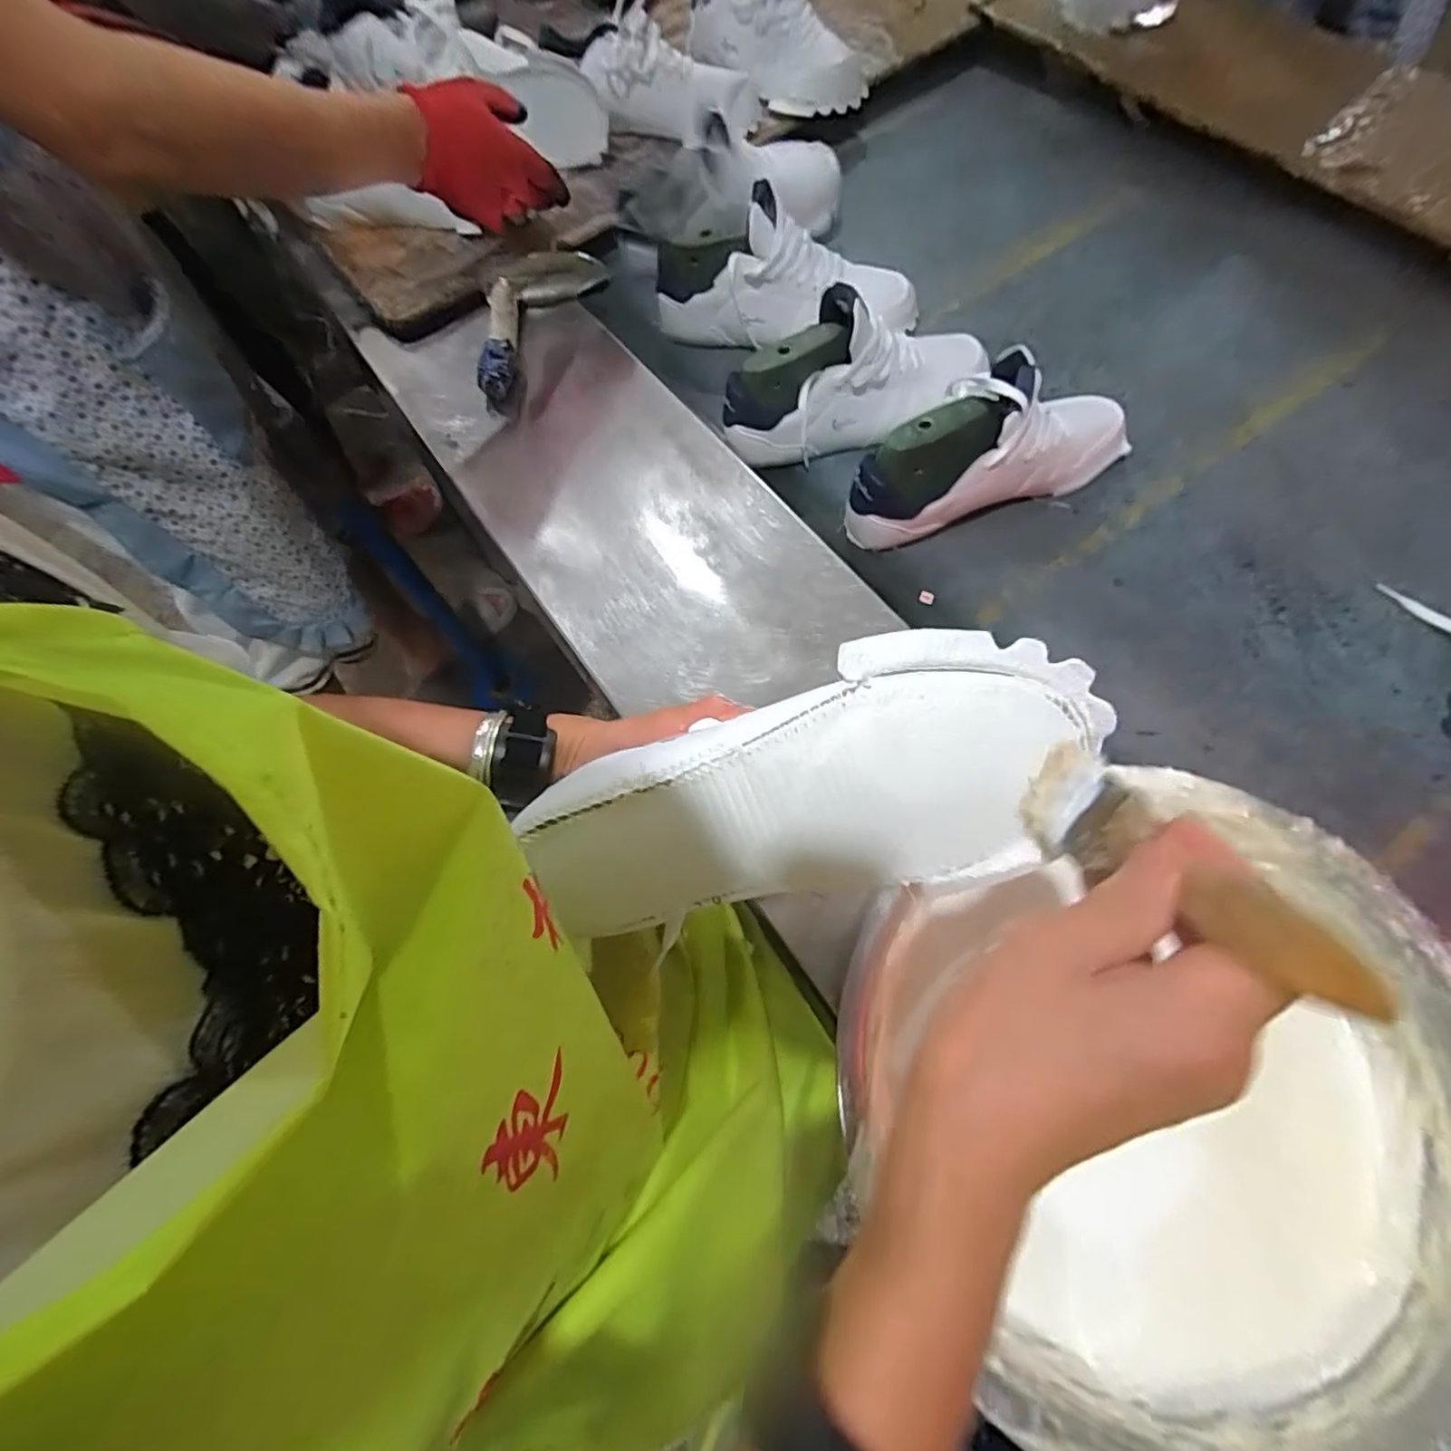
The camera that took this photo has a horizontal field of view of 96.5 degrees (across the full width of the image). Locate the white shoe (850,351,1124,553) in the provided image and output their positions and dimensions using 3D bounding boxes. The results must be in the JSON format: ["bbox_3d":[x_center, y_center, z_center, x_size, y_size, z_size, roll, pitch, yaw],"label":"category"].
[{"bbox_3d":[0.245,-0.256,0.575,0.278,0.114,0.085,-19,71,-5],"label":"white shoe"}]

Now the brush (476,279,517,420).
[{"bbox_3d":[-0.241,-0.409,0.687,0.030,0.035,0.157,-1,70,2],"label":"brush"}]

